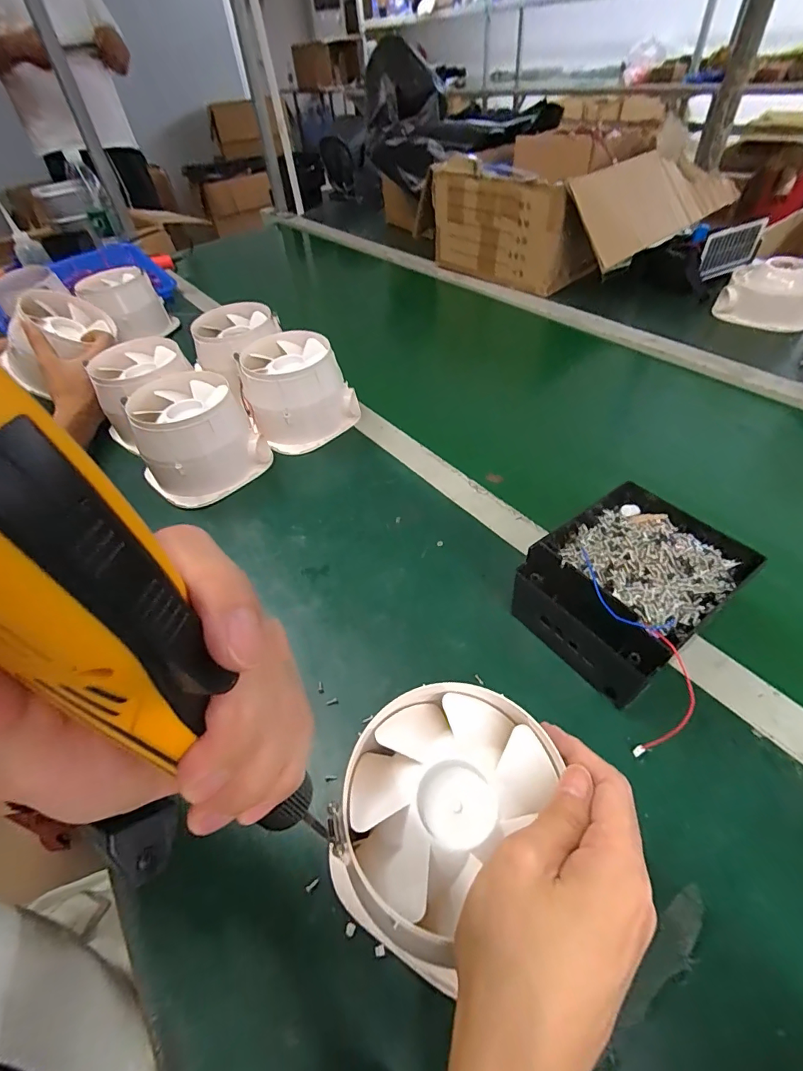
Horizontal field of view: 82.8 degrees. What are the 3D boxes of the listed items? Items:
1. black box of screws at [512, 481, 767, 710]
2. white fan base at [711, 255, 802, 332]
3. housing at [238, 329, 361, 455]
[{"bbox_3d":[0.180,0.041,0.369,0.149,0.076,0.118,-33,54,-22],"label":"black box of screws"},{"bbox_3d":[0.565,-0.368,0.694,0.134,0.069,0.086,28,57,26],"label":"white fan base"},{"bbox_3d":[-0.132,-0.187,0.590,0.134,0.094,0.131,-15,49,-8],"label":"housing"}]

